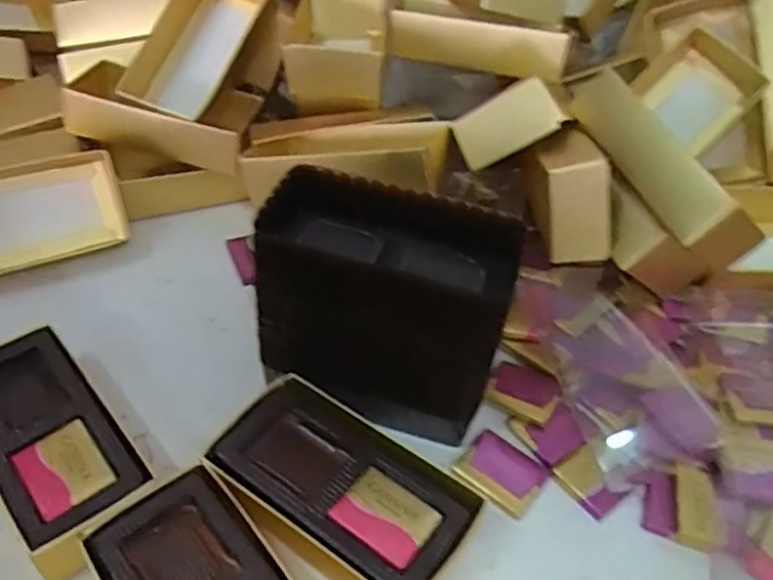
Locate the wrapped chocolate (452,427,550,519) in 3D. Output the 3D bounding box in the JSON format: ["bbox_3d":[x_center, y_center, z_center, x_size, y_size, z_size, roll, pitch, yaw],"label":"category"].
[{"bbox_3d":[0.057,0.089,0.353,0.040,0.004,0.033,31,50,23],"label":"wrapped chocolate"}]

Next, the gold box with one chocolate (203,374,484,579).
[{"bbox_3d":[-0.021,0.094,0.325,0.111,0.037,0.067,26,48,19],"label":"gold box with one chocolate"}]

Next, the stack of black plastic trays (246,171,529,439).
[{"bbox_3d":[-0.003,0.013,0.348,0.118,0.109,0.070,19,46,13],"label":"stack of black plastic trays"}]

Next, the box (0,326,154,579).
[{"bbox_3d":[-0.153,0.073,0.331,0.055,0.034,0.116,-27,53,-28],"label":"box"}]

